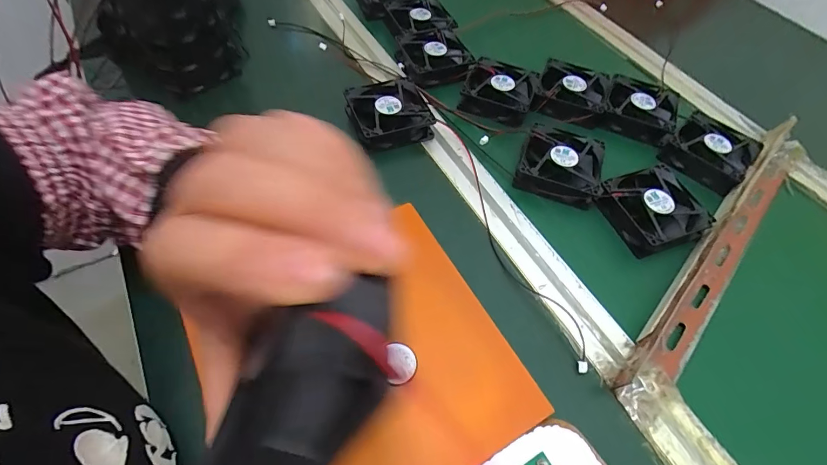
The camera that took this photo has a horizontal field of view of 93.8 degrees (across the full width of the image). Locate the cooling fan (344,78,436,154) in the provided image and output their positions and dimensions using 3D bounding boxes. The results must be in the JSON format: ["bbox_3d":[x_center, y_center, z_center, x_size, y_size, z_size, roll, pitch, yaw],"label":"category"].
[{"bbox_3d":[-0.027,-0.132,0.423,0.088,0.024,0.090,-16,58,-15],"label":"cooling fan"}]

